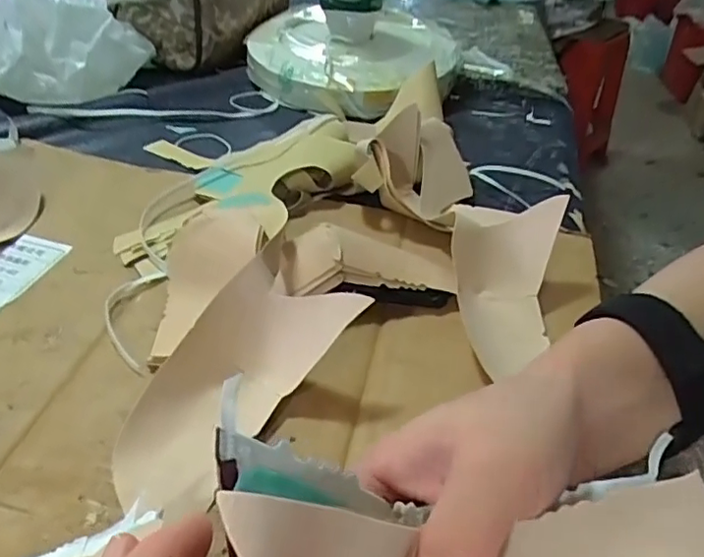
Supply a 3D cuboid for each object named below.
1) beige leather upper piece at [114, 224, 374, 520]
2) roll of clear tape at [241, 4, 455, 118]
[{"bbox_3d":[-0.062,0.050,0.315,0.076,0.032,0.150,26,63,24],"label":"beige leather upper piece"},{"bbox_3d":[0.001,-0.250,0.678,0.238,0.059,0.236,8,38,2],"label":"roll of clear tape"}]

